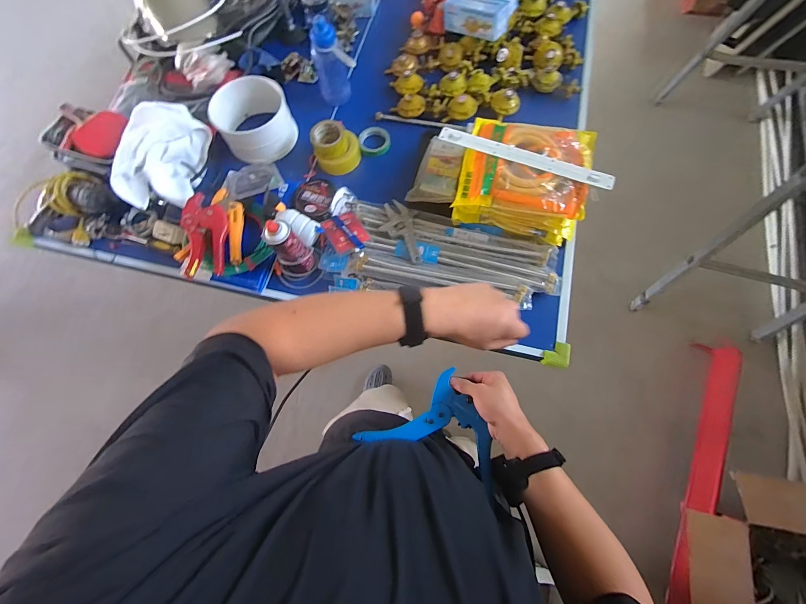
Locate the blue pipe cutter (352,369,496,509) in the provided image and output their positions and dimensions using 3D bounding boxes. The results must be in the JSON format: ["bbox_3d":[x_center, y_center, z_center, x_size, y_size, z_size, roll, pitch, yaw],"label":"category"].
[{"bbox_3d":[0.058,0.190,0.552,0.218,0.022,0.156,21,74,9],"label":"blue pipe cutter"}]

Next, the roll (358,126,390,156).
[{"bbox_3d":[-0.085,-0.483,1.016,0.091,0.027,0.094,-1,71,2],"label":"roll"}]

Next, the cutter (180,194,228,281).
[{"bbox_3d":[-0.492,-0.170,0.844,0.100,0.035,0.216,-5,71,1],"label":"cutter"}]

